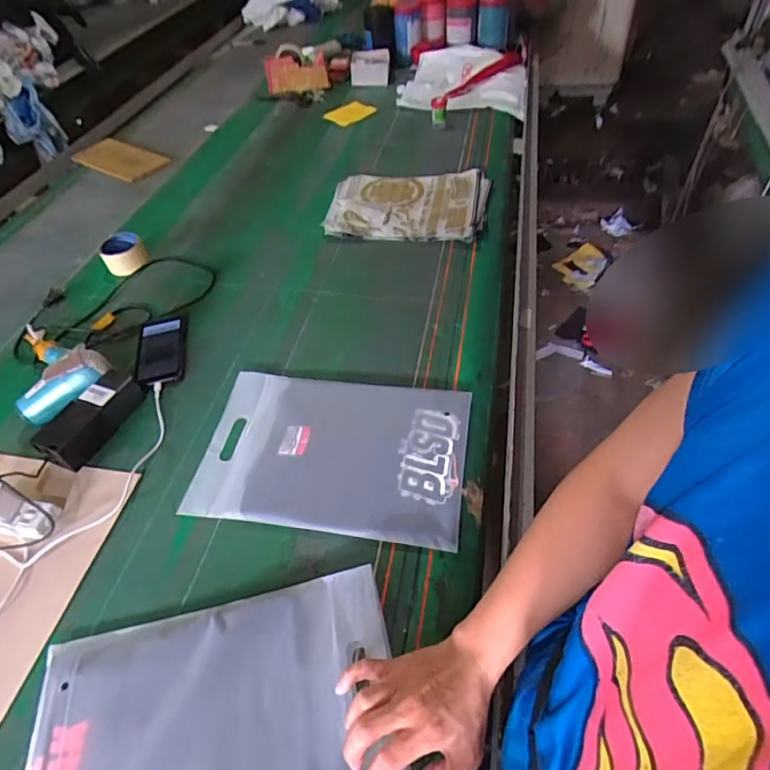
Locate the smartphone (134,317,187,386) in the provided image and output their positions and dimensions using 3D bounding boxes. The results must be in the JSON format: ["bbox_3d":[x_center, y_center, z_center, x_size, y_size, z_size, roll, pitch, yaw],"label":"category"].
[{"bbox_3d":[-0.390,-0.058,0.879,0.083,0.016,0.149,-12,50,-5],"label":"smartphone"}]

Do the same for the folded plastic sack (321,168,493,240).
[{"bbox_3d":[0.048,-0.406,1.130,0.344,0.031,0.252,8,51,12],"label":"folded plastic sack"}]

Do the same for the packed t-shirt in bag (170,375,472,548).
[{"bbox_3d":[-0.074,0.091,0.718,0.368,0.024,0.238,5,50,10],"label":"packed t-shirt in bag"}]

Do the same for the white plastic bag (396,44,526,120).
[{"bbox_3d":[0.255,-0.988,1.605,0.370,0.048,0.437,6,50,10],"label":"white plastic bag"}]

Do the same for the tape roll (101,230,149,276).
[{"bbox_3d":[-0.547,-0.276,1.065,0.088,0.054,0.070,-29,53,-18],"label":"tape roll"}]

